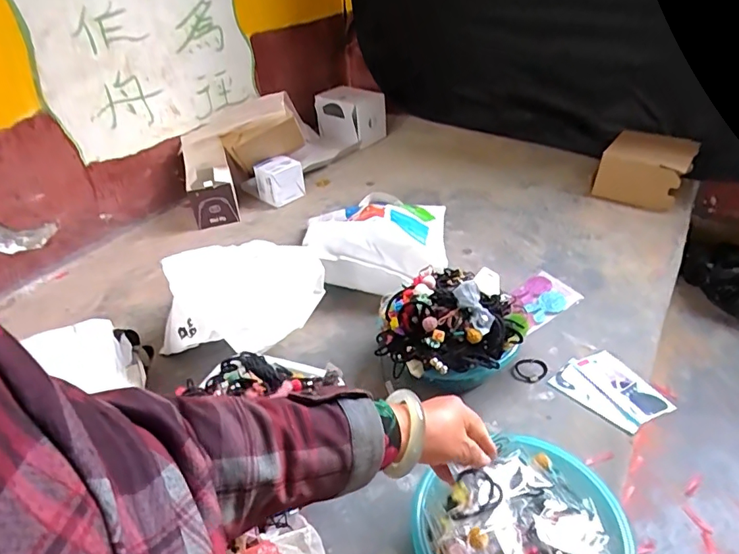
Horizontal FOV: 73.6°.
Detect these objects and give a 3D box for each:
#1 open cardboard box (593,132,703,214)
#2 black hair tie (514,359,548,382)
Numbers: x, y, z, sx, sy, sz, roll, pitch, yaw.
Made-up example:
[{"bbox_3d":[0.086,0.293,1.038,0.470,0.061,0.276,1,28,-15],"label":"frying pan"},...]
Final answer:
[{"bbox_3d":[0.682,-0.269,1.222,0.181,0.108,0.201,24,45,31],"label":"open cardboard box"},{"bbox_3d":[0.260,0.148,0.787,0.056,0.007,0.042,-16,39,-17],"label":"black hair tie"}]

